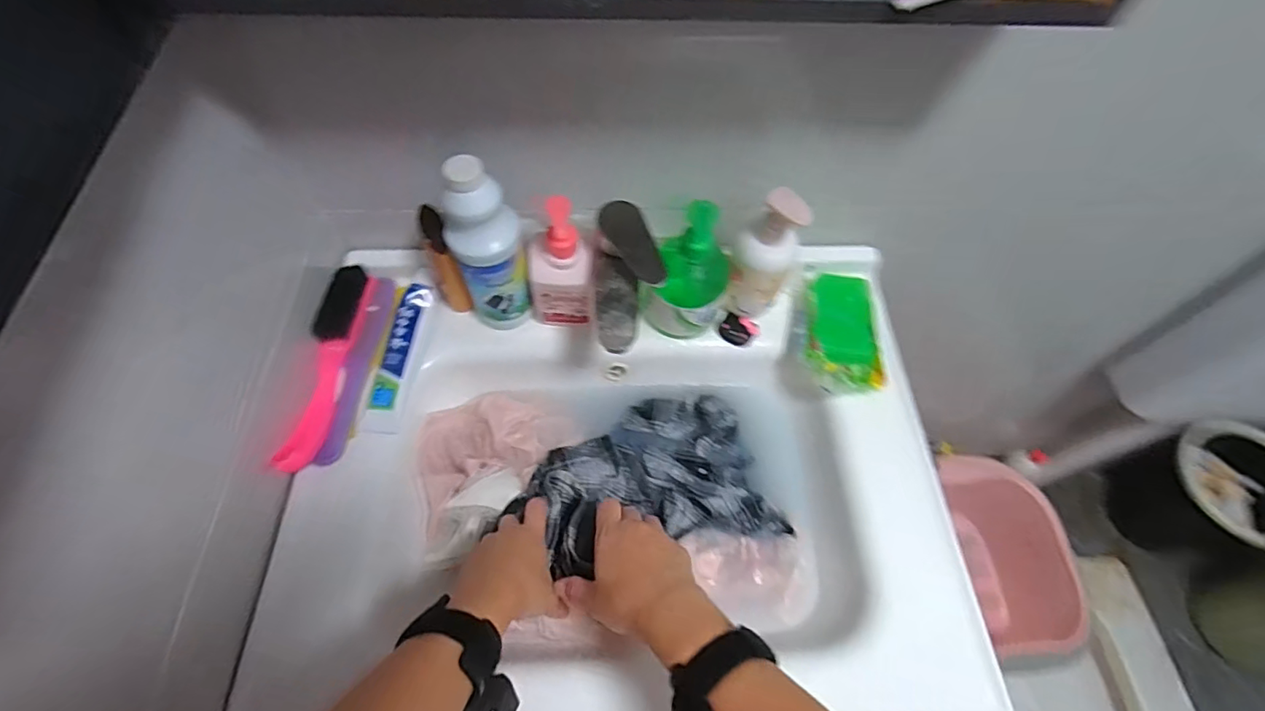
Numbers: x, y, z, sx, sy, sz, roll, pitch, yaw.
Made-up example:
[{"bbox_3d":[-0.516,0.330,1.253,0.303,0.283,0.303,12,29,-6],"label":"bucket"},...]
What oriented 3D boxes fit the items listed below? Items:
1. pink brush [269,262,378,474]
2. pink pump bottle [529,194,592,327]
[{"bbox_3d":[-0.303,0.009,0.548,0.039,0.037,0.226,4,59,1],"label":"pink brush"},{"bbox_3d":[-0.071,-0.087,0.536,0.056,0.146,0.041,-1,59,-2],"label":"pink pump bottle"}]

